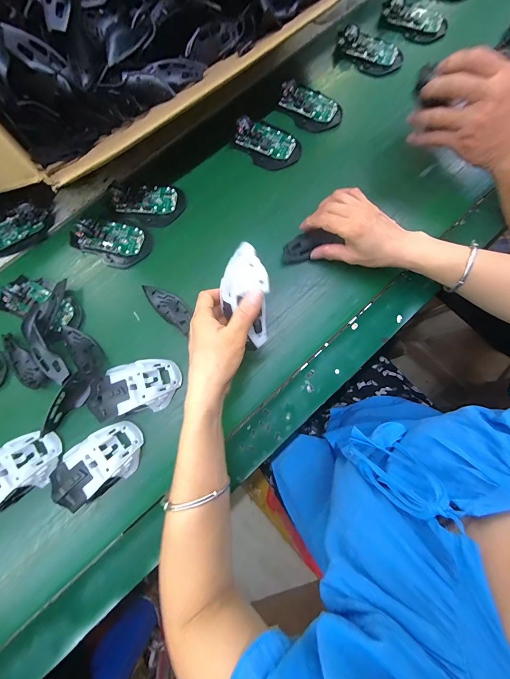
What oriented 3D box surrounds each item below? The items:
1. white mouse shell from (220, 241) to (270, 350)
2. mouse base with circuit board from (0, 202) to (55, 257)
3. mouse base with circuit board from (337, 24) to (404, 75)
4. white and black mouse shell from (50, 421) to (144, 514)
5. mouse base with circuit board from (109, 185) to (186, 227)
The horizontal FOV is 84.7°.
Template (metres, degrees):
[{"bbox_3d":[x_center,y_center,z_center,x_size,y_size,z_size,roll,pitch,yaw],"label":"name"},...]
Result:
[{"bbox_3d":[-0.010,-0.044,0.298,0.050,0.030,0.109,-11,98,-2],"label":"white mouse shell"},{"bbox_3d":[-0.354,-0.162,0.412,0.117,0.020,0.054,-34,80,-6],"label":"mouse base with circuit board"},{"bbox_3d":[0.196,-0.494,0.472,0.113,0.024,0.073,19,79,5],"label":"mouse base with circuit board"},{"bbox_3d":[-0.192,0.152,0.337,0.115,0.037,0.063,-33,80,-6],"label":"white and black mouse shell"},{"bbox_3d":[-0.160,-0.206,0.417,0.101,0.019,0.062,6,79,2],"label":"mouse base with circuit board"}]

